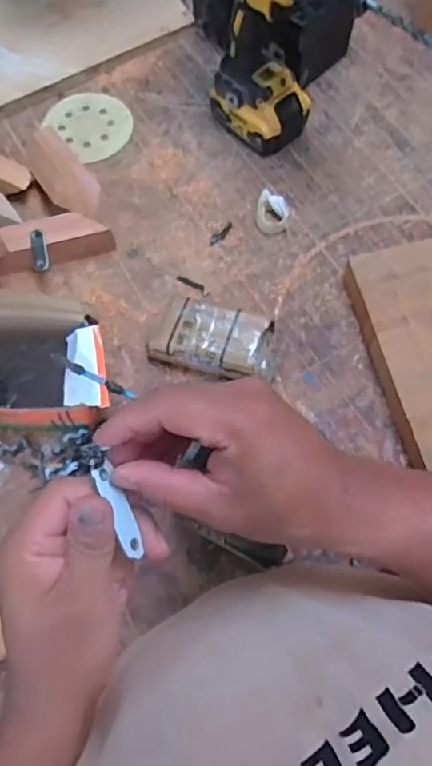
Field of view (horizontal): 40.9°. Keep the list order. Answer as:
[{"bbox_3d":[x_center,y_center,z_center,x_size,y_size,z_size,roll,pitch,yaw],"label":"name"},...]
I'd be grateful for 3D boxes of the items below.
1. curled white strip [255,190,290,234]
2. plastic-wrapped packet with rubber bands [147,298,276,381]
[{"bbox_3d":[0.067,-0.205,0.695,0.038,0.021,0.051,10,68,6],"label":"curled white strip"},{"bbox_3d":[-0.001,-0.051,0.619,0.137,0.051,0.091,15,69,8],"label":"plastic-wrapped packet with rubber bands"}]

